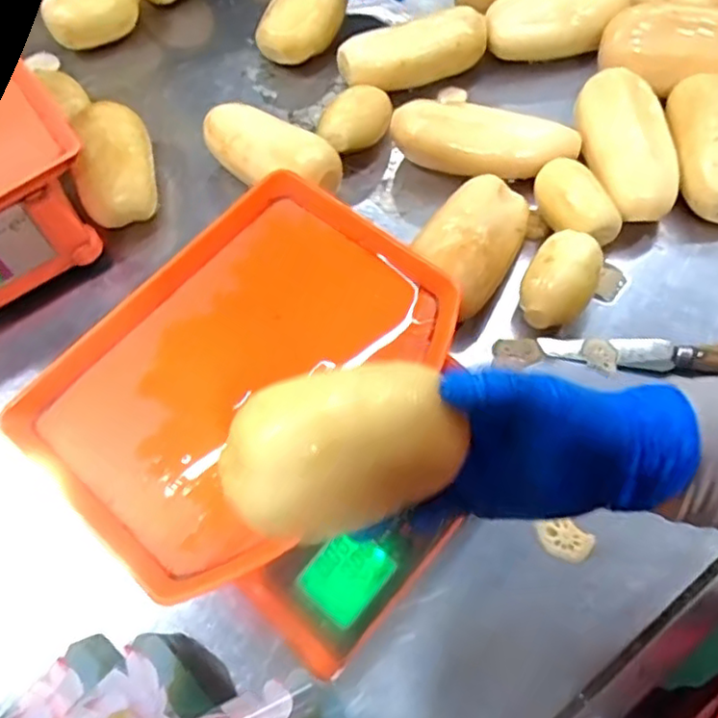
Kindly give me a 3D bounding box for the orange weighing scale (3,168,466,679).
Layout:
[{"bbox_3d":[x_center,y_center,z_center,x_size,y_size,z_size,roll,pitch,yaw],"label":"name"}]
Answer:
[{"bbox_3d":[-0.052,0.044,0.494,0.279,0.118,0.285,37,73,20],"label":"orange weighing scale"}]

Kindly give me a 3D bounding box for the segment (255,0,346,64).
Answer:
[{"bbox_3d":[-0.060,-0.384,0.747,0.074,0.052,0.115,32,79,10],"label":"segment"}]

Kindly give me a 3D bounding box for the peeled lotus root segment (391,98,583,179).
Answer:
[{"bbox_3d":[0.125,-0.214,0.655,0.183,0.061,0.068,8,66,9],"label":"peeled lotus root segment"}]

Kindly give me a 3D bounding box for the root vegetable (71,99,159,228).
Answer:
[{"bbox_3d":[-0.244,-0.194,0.663,0.071,0.072,0.113,-8,64,1],"label":"root vegetable"}]

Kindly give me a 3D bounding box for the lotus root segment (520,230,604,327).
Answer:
[{"bbox_3d":[0.173,-0.065,0.565,0.058,0.058,0.086,24,69,15],"label":"lotus root segment"}]

